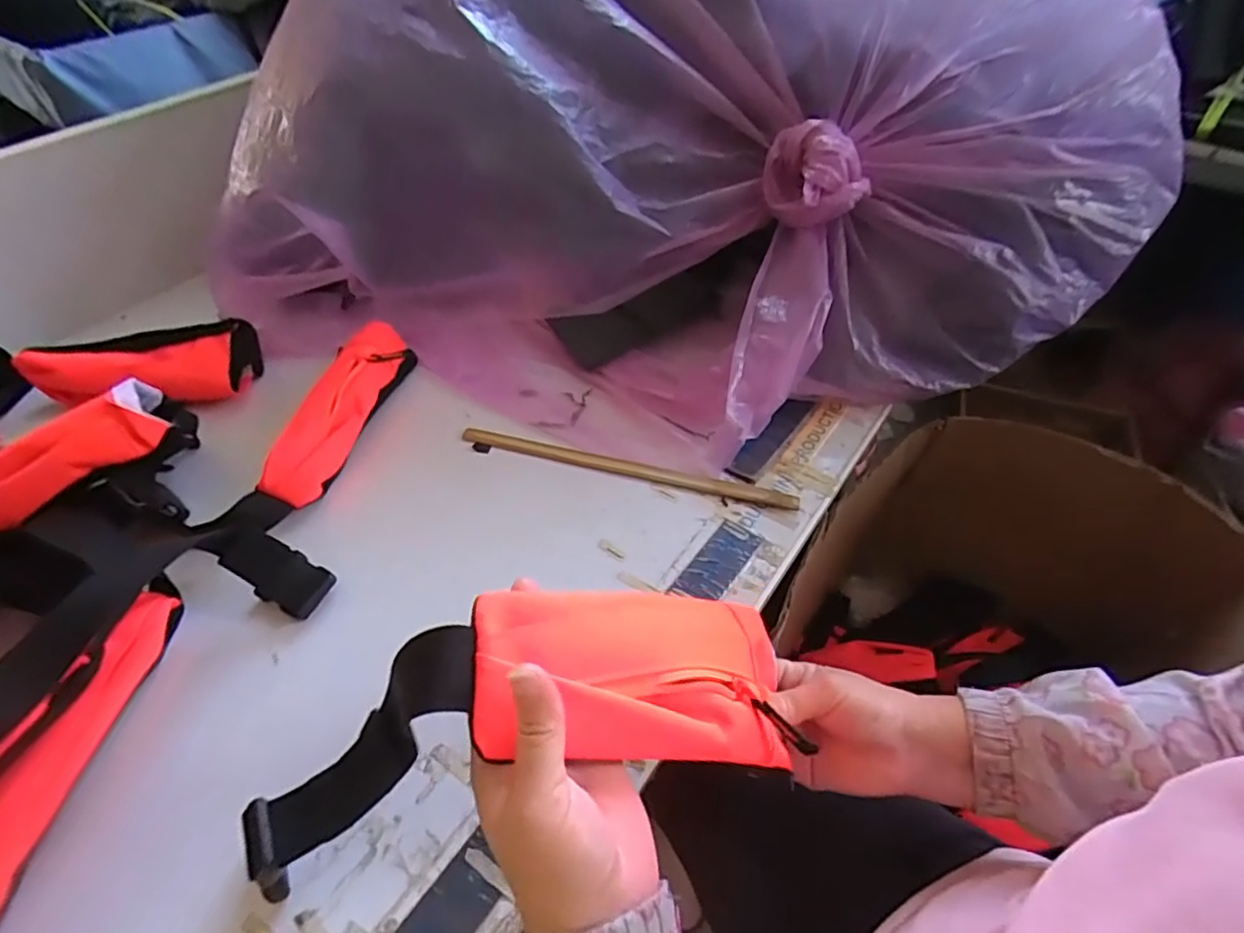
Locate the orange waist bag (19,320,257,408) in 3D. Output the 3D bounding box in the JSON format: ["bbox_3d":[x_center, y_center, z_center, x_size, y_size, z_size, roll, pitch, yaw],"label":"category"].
[{"bbox_3d":[-0.529,-0.116,0.684,0.212,0.057,0.090,1,49,2],"label":"orange waist bag"}]

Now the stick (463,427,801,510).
[{"bbox_3d":[0.002,0.000,0.614,0.336,0.006,0.021,12,51,10],"label":"stick"}]

